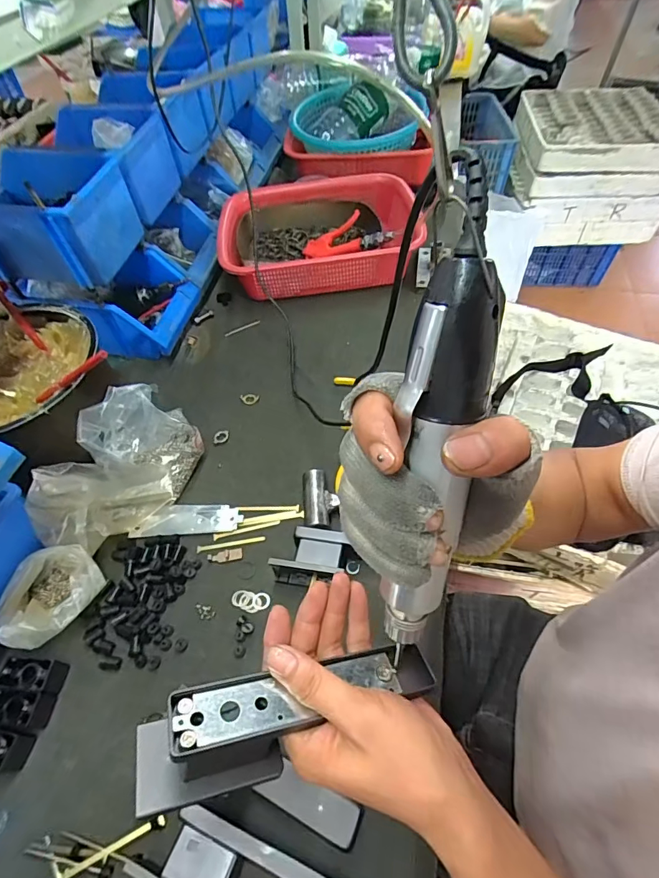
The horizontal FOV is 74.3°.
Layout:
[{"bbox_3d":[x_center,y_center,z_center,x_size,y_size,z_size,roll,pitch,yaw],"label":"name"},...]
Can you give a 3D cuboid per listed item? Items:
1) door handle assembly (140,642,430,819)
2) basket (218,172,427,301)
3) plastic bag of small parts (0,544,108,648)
[{"bbox_3d":[-0.020,0.166,0.269,0.188,0.056,0.054,-11,55,-18],"label":"door handle assembly"},{"bbox_3d":[-0.021,-0.385,0.812,0.347,0.085,0.282,-5,54,-1],"label":"basket"},{"bbox_3d":[-0.305,0.168,0.471,0.082,0.044,0.104,18,57,15],"label":"plastic bag of small parts"}]

